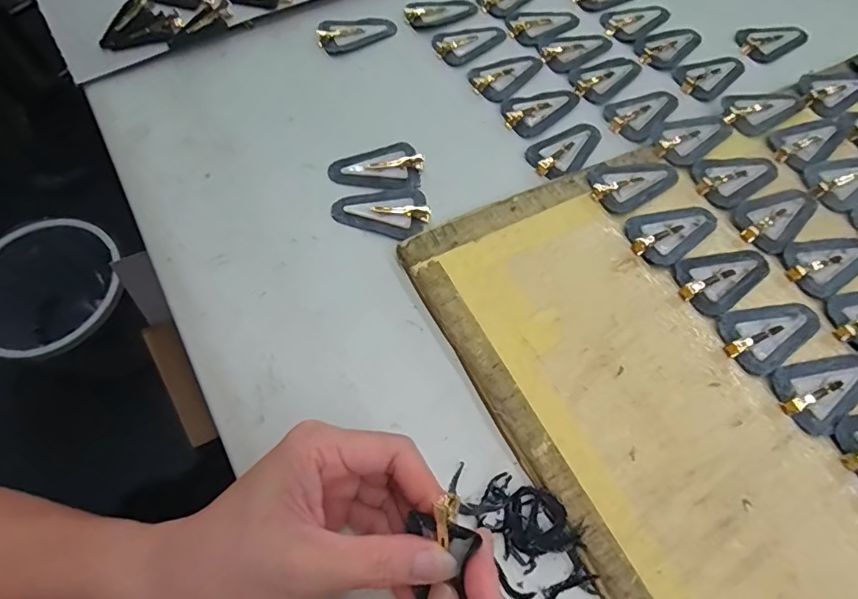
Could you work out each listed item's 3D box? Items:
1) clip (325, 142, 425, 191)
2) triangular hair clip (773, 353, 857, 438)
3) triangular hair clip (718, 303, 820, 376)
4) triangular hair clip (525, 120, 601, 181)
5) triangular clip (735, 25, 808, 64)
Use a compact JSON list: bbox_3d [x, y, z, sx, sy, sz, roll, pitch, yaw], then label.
[{"bbox_3d":[-0.040,-0.101,0.356,0.070,0.008,0.041,-4,66,-2],"label":"clip"},{"bbox_3d":[0.243,0.052,0.283,0.068,0.007,0.039,-21,68,-9],"label":"triangular hair clip"},{"bbox_3d":[0.217,0.017,0.299,0.067,0.006,0.040,-29,70,-13],"label":"triangular hair clip"},{"bbox_3d":[0.109,-0.121,0.370,0.073,0.011,0.038,-42,73,-17],"label":"triangular hair clip"},{"bbox_3d":[0.316,-0.237,0.430,0.067,0.007,0.038,-16,67,-7],"label":"triangular clip"}]

